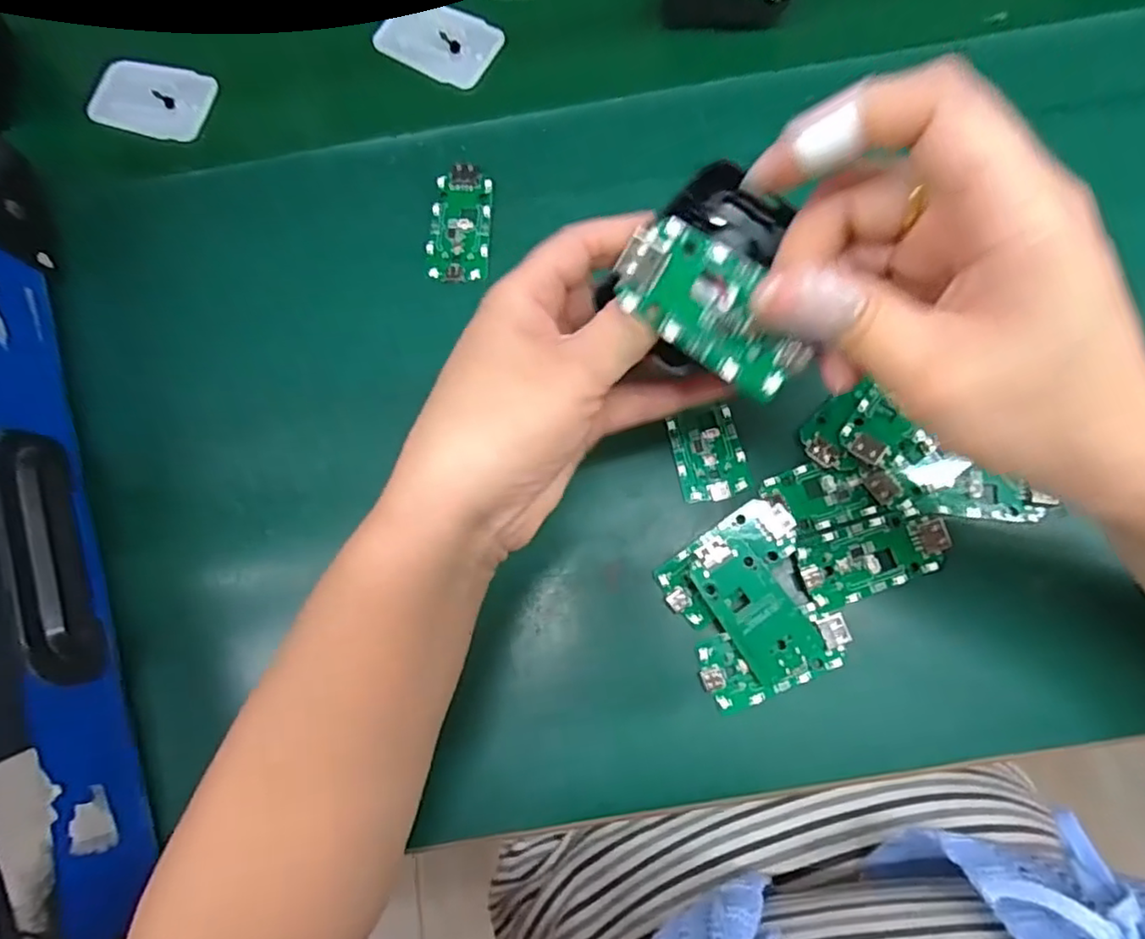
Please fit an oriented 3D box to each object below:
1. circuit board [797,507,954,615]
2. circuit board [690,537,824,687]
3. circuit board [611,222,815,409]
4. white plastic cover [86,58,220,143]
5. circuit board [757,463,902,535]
[{"bbox_3d":[0.130,0.037,0.276,0.063,0.006,0.030,-20,77,-2],"label":"circuit board"},{"bbox_3d":[0.079,0.057,0.273,0.034,0.008,0.063,-31,78,-4],"label":"circuit board"},{"bbox_3d":[0.044,-0.049,0.193,0.061,0.008,0.031,35,109,0],"label":"circuit board"},{"bbox_3d":[-0.242,-0.212,0.365,0.071,0.006,0.045,18,79,6],"label":"white plastic cover"},{"bbox_3d":[0.116,0.010,0.287,0.054,0.009,0.029,-16,77,-1],"label":"circuit board"}]

